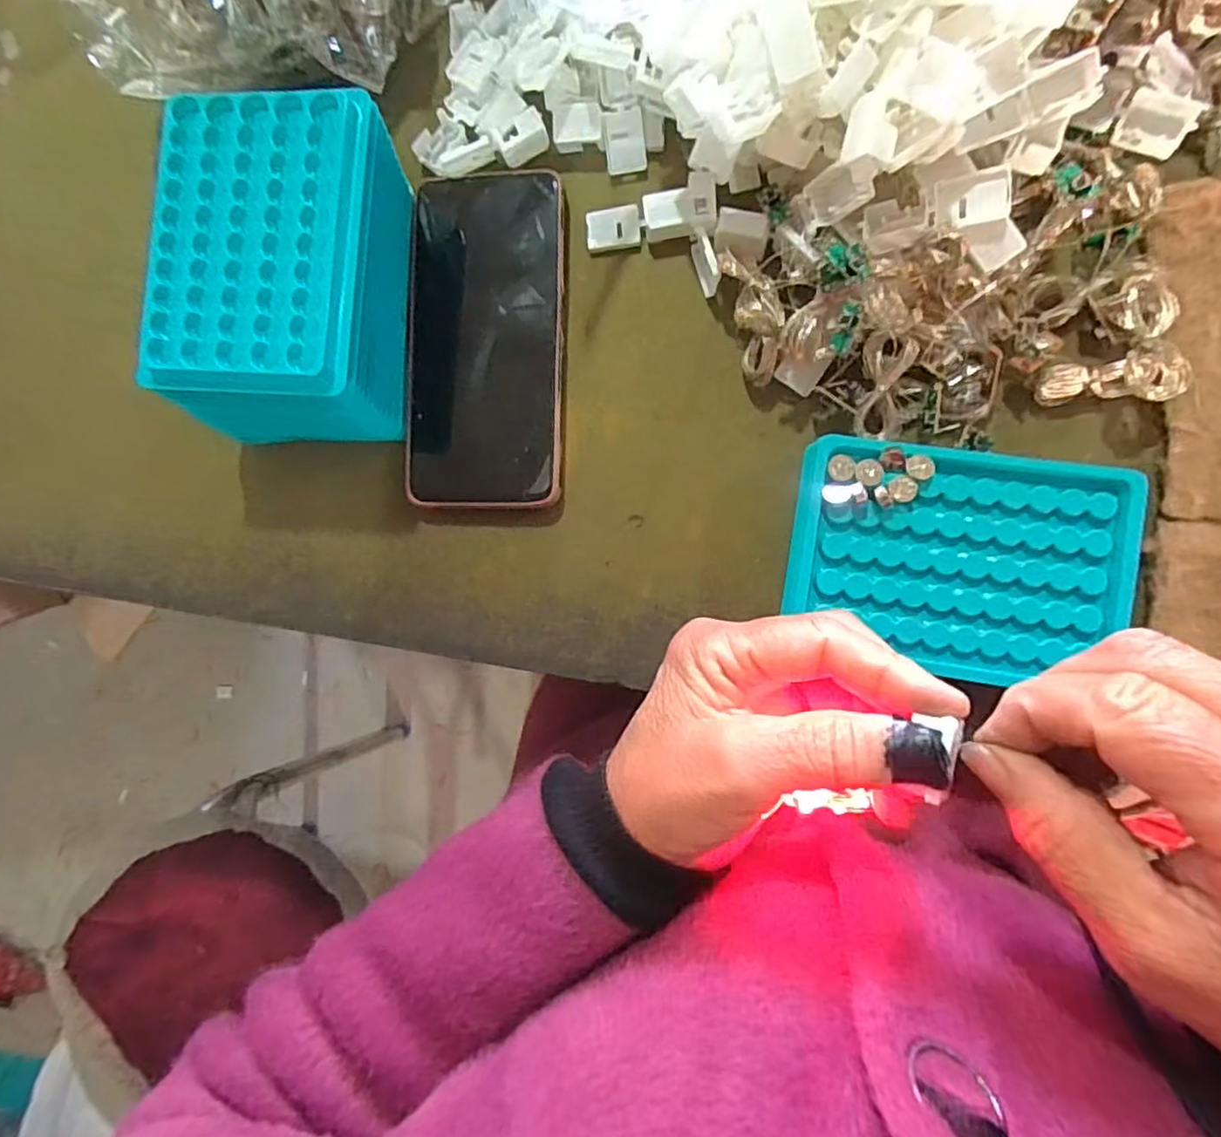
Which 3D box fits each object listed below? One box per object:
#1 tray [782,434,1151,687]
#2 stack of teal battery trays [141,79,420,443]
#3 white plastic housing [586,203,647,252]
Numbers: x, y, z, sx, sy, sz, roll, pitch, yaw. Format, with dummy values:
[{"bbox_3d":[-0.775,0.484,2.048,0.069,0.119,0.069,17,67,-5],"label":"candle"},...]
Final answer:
[{"bbox_3d":[0.148,-0.004,0.288,0.133,0.028,0.093,7,91,9],"label":"tray"},{"bbox_3d":[-0.145,-0.129,0.309,0.092,0.075,0.143,5,90,9],"label":"stack of teal battery trays"},{"bbox_3d":[0.002,-0.170,0.330,0.028,0.004,0.021,-5,89,9],"label":"white plastic housing"}]

